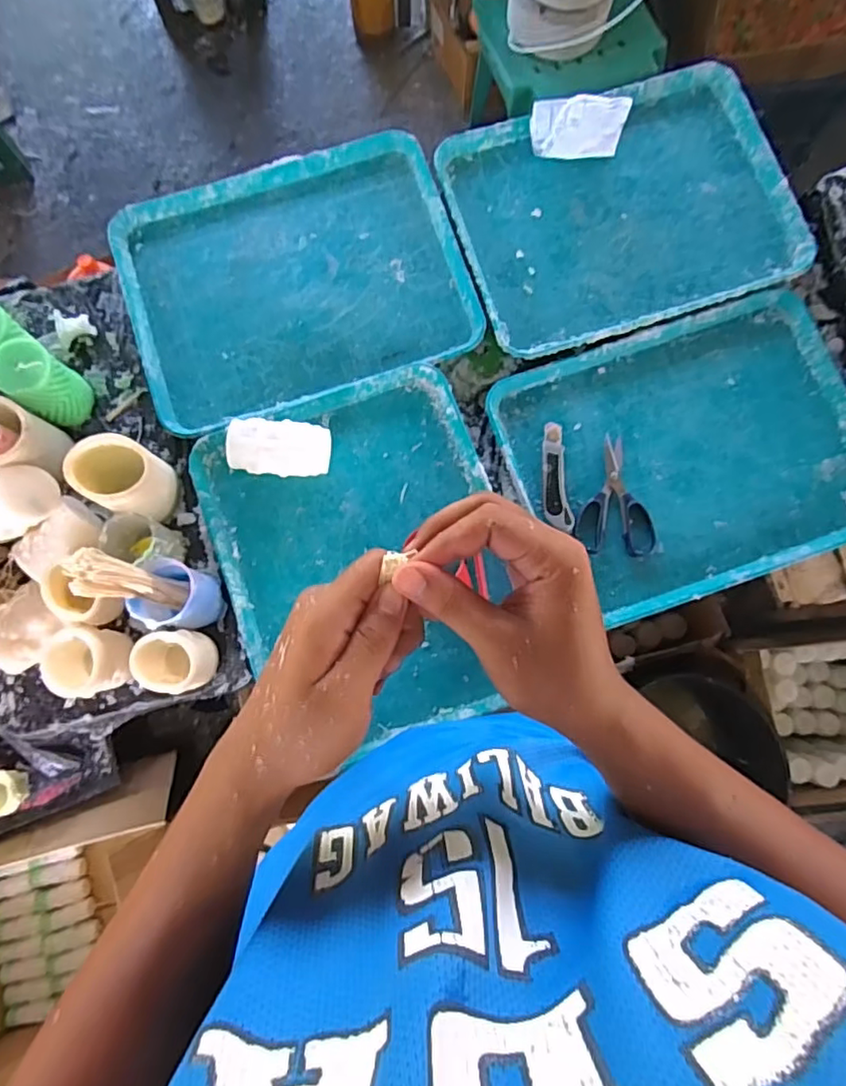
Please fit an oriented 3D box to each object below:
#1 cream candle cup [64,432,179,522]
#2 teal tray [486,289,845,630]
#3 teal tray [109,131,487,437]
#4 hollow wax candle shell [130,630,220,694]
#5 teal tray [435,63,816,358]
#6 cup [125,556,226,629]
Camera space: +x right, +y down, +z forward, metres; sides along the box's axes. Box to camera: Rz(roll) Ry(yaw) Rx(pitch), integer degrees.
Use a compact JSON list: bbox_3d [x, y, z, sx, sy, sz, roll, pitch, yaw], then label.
[{"bbox_3d":[-0.347,-0.075,0.696,0.088,0.095,0.077,24,81,4],"label":"cream candle cup"},{"bbox_3d":[0.339,-0.114,0.752,0.420,0.025,0.335,-19,81,-3],"label":"teal tray"},{"bbox_3d":[-0.172,-0.357,0.797,0.434,0.020,0.342,-17,81,-3],"label":"teal tray"},{"bbox_3d":[-0.280,0.137,0.686,0.069,0.097,0.066,-4,80,-1],"label":"hollow wax candle shell"},{"bbox_3d":[0.272,-0.455,0.816,0.433,0.032,0.342,-17,81,-3],"label":"teal tray"},{"bbox_3d":[-0.281,0.062,0.684,0.073,0.088,0.074,0,80,0],"label":"cup"}]

